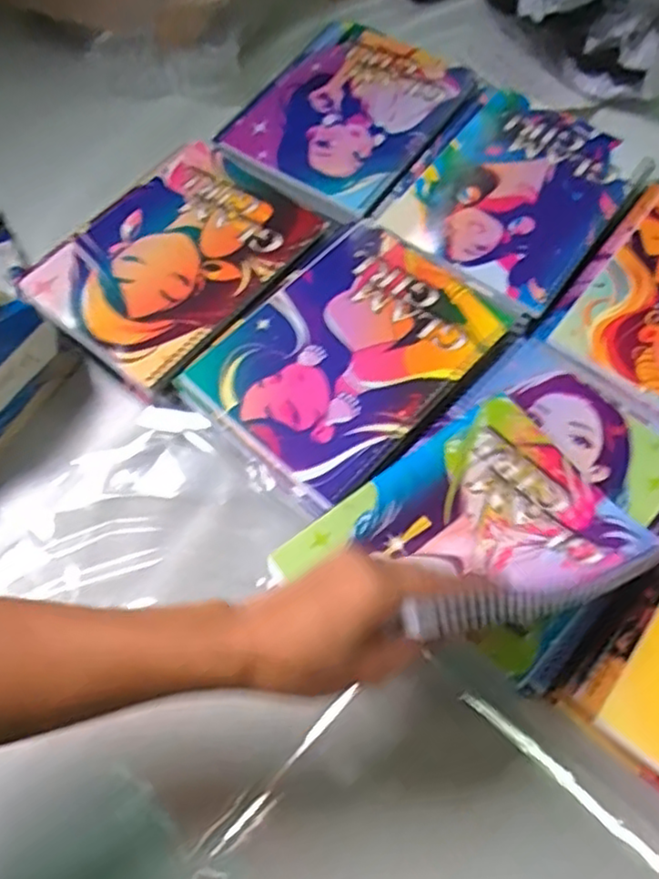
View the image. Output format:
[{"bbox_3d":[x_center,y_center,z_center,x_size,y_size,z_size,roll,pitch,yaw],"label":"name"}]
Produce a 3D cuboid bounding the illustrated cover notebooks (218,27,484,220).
[{"bbox_3d":[0.019,-0.290,0.598,0.158,0.010,0.197,32,71,17],"label":"illustrated cover notebooks"}]

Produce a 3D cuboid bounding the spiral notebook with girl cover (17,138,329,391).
[{"bbox_3d":[-0.121,-0.145,0.533,0.154,0.010,0.200,39,71,16],"label":"spiral notebook with girl cover"}]

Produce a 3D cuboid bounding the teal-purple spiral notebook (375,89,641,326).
[{"bbox_3d":[0.153,-0.205,0.553,0.153,0.009,0.190,33,71,17],"label":"teal-purple spiral notebook"}]

